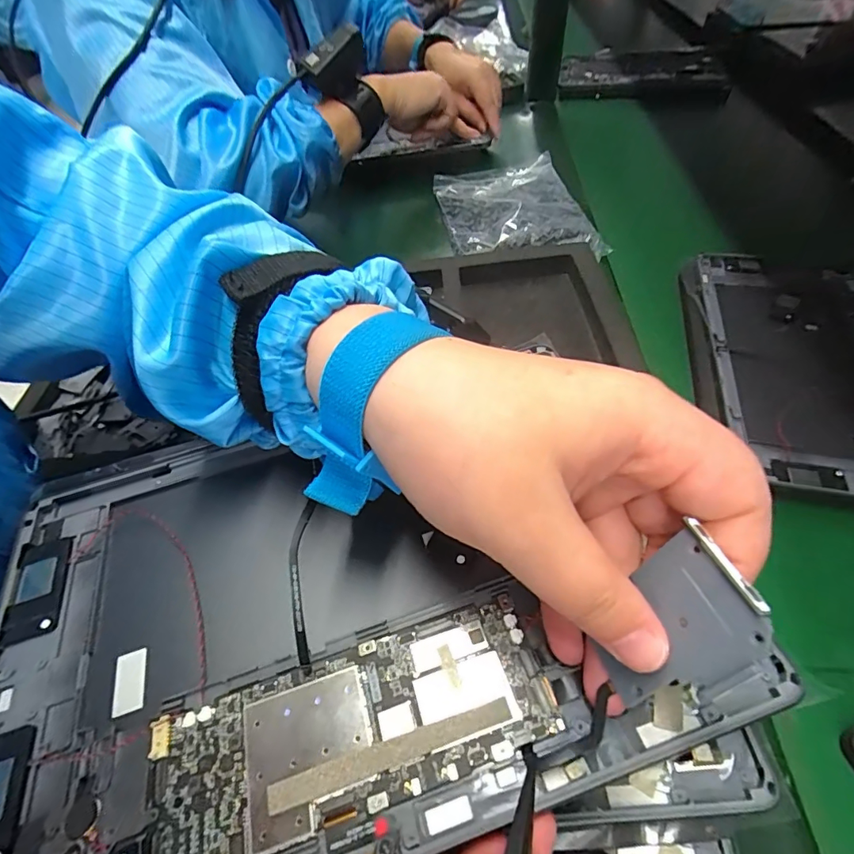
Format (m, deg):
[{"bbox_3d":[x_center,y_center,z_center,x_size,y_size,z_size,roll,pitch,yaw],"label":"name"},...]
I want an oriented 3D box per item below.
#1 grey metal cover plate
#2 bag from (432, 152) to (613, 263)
[{"bbox_3d":[0.062,0.051,0.121,0.004,0.049,0.030,8,39,-30],"label":"grey metal cover plate"},{"bbox_3d":[0.094,-0.240,0.521,0.145,0.035,0.219,-9,52,-5],"label":"bag"}]

